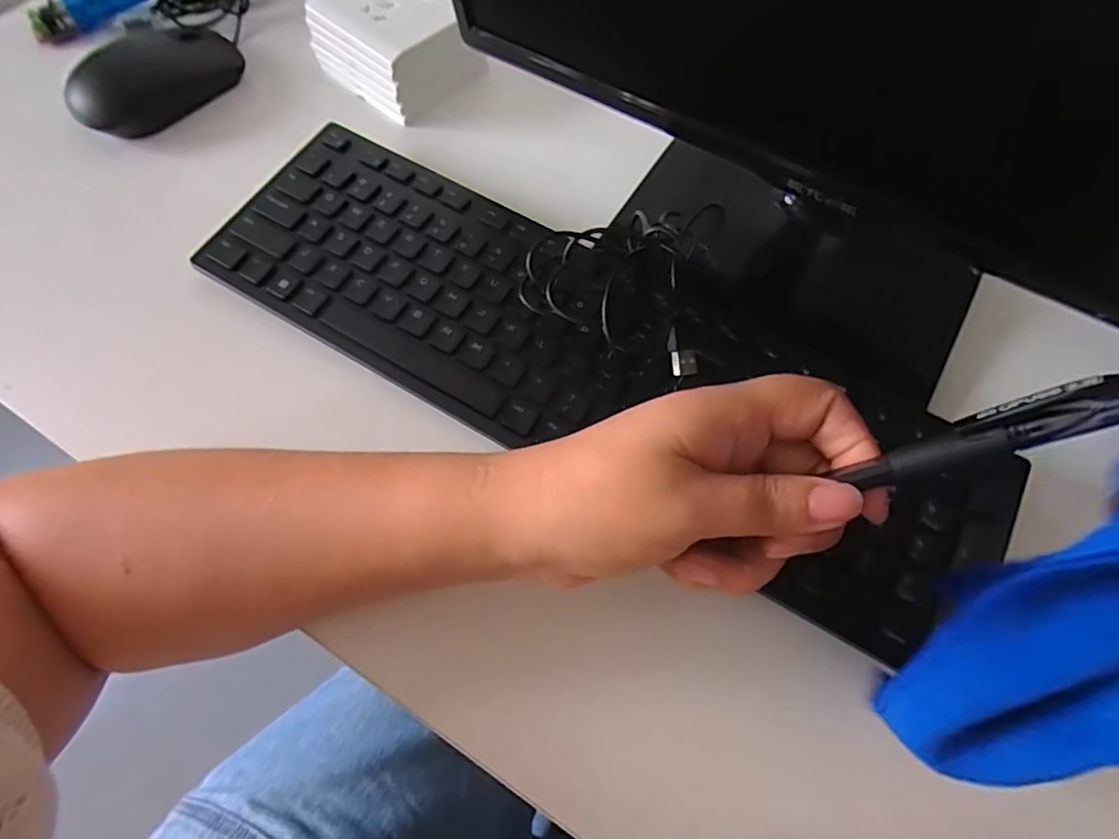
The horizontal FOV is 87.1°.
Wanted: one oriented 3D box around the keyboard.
[{"bbox_3d":[0.013,-0.034,0.312,0.422,0.018,0.125,29,69,11],"label":"keyboard"}]

